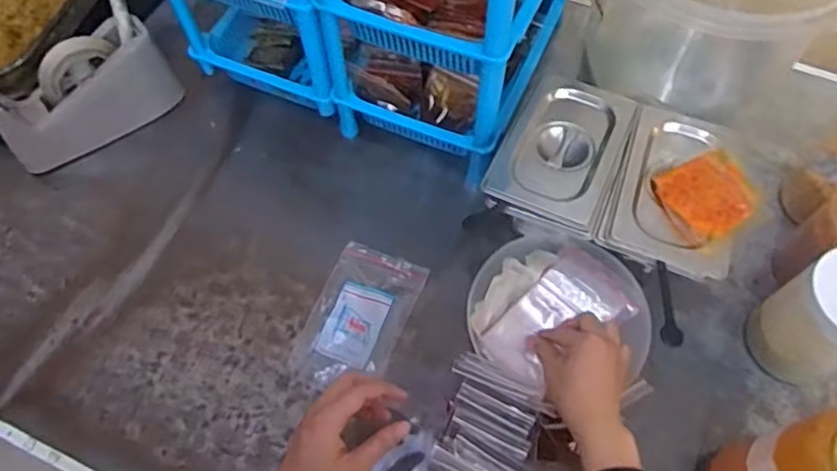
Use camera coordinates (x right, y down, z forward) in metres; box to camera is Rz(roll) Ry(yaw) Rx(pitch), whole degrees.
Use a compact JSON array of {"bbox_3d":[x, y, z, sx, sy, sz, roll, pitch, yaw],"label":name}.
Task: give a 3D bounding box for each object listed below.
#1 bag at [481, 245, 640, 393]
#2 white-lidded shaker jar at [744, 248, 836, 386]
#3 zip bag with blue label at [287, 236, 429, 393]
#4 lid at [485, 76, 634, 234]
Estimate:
[{"bbox_3d":[0.130,0.079,0.597,0.142,0.023,0.087,-37,63,-15],"label":"bag"},{"bbox_3d":[0.372,0.080,0.572,0.079,0.138,0.084,0,63,1],"label":"white-lidded shaker jar"},{"bbox_3d":[-0.062,0.085,0.643,0.095,0.008,0.153,19,65,10],"label":"zip bag with blue label"},{"bbox_3d":[0.150,-0.098,0.633,0.111,0.019,0.176,22,65,12],"label":"lid"}]

